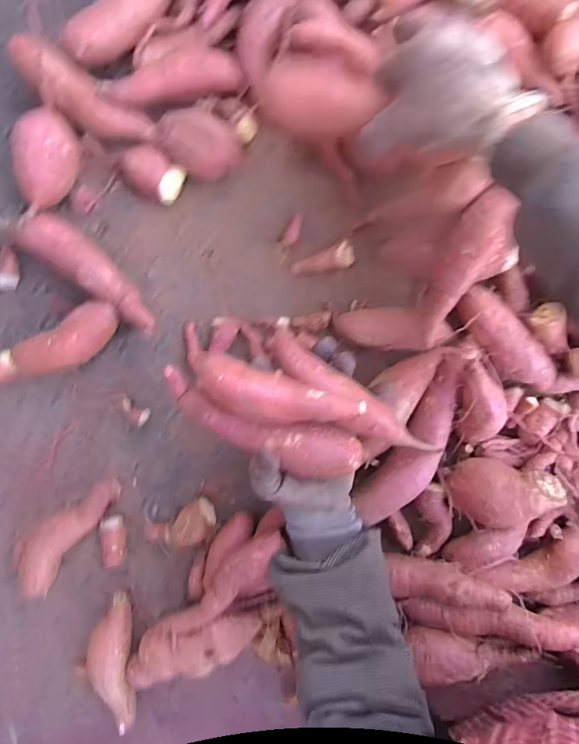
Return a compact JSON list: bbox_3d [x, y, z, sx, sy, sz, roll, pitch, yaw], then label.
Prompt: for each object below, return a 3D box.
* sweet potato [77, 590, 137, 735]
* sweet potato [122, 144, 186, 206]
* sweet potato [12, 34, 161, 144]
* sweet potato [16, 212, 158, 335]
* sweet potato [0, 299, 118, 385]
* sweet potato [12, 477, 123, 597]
[{"bbox_3d":[-0.204,0.327,0.527,0.062,0.042,0.151,-5,92,5],"label":"sweet potato"},{"bbox_3d":[-0.143,-0.205,0.486,0.059,0.030,0.043,27,94,3],"label":"sweet potato"},{"bbox_3d":[-0.207,-0.275,0.473,0.145,0.034,0.046,31,94,-12],"label":"sweet potato"},{"bbox_3d":[-0.207,-0.106,0.498,0.184,0.049,0.046,38,95,2],"label":"sweet potato"},{"bbox_3d":[-0.267,-0.017,0.510,0.191,0.049,0.052,-25,90,5],"label":"sweet potato"},{"bbox_3d":[-0.253,0.175,0.519,0.059,0.040,0.168,38,95,2],"label":"sweet potato"}]

